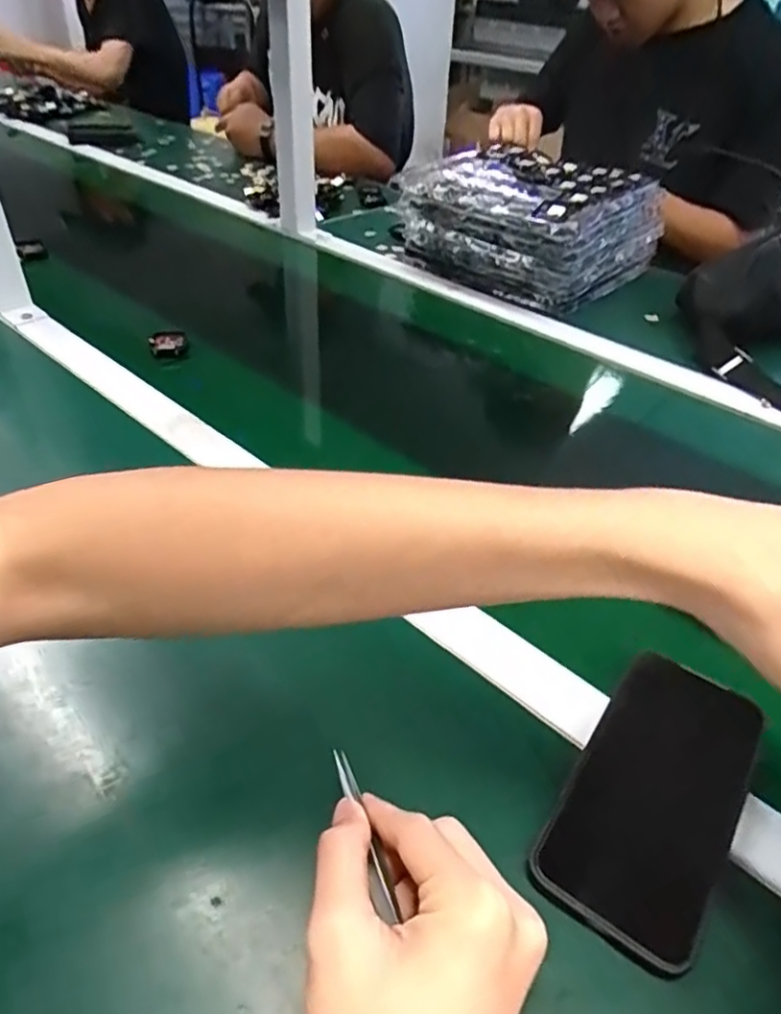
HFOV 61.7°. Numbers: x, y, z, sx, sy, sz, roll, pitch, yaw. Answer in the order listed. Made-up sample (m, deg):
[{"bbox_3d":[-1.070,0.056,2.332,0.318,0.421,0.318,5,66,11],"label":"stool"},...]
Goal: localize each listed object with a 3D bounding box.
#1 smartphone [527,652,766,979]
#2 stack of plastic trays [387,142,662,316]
[{"bbox_3d":[0.141,0.147,0.344,0.077,0.014,0.159,26,46,25],"label":"smartphone"},{"bbox_3d":[0.185,-0.385,0.892,0.278,0.120,0.246,29,47,28],"label":"stack of plastic trays"}]

